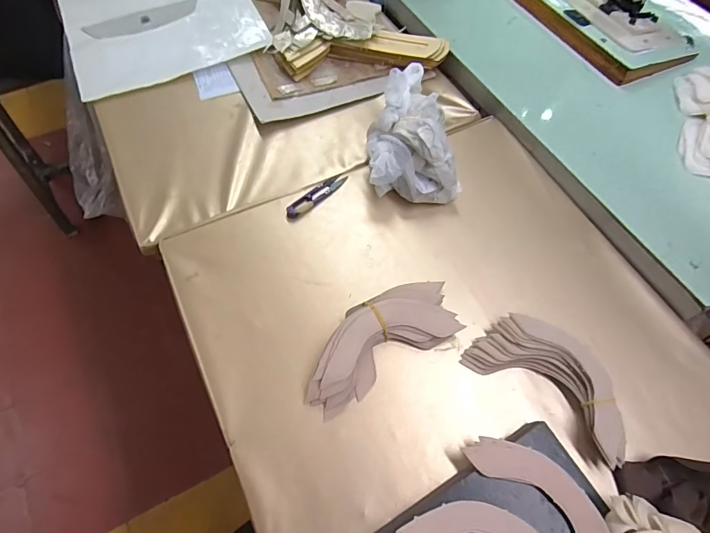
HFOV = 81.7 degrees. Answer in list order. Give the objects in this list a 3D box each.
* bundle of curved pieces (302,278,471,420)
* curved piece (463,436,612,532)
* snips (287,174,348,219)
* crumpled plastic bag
[{"bbox_3d":[0.026,0.075,0.444,0.185,0.031,0.078,-28,66,-17],"label":"bundle of curved pieces"},{"bbox_3d":[0.180,0.217,0.368,0.062,0.008,0.168,-34,68,-20],"label":"curved piece"},{"bbox_3d":[-0.052,-0.097,0.554,0.023,0.005,0.099,40,66,17],"label":"snips"},{"bbox_3d":[0.074,-0.177,0.549,0.118,0.097,0.180,-2,62,-4],"label":"crumpled plastic bag"}]

